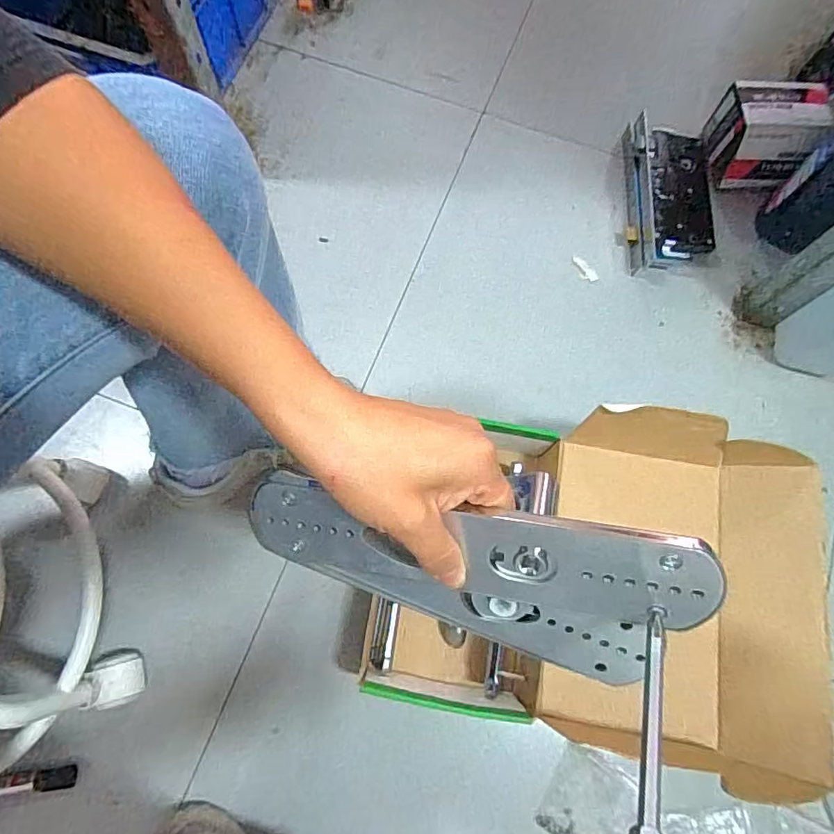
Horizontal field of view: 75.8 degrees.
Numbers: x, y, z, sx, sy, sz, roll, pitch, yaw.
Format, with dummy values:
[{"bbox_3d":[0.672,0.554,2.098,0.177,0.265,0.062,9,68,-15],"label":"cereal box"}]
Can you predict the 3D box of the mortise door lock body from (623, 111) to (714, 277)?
[{"bbox_3d":[0.341,-0.307,0.741,0.106,0.048,0.219,4,73,1],"label":"mortise door lock body"}]

